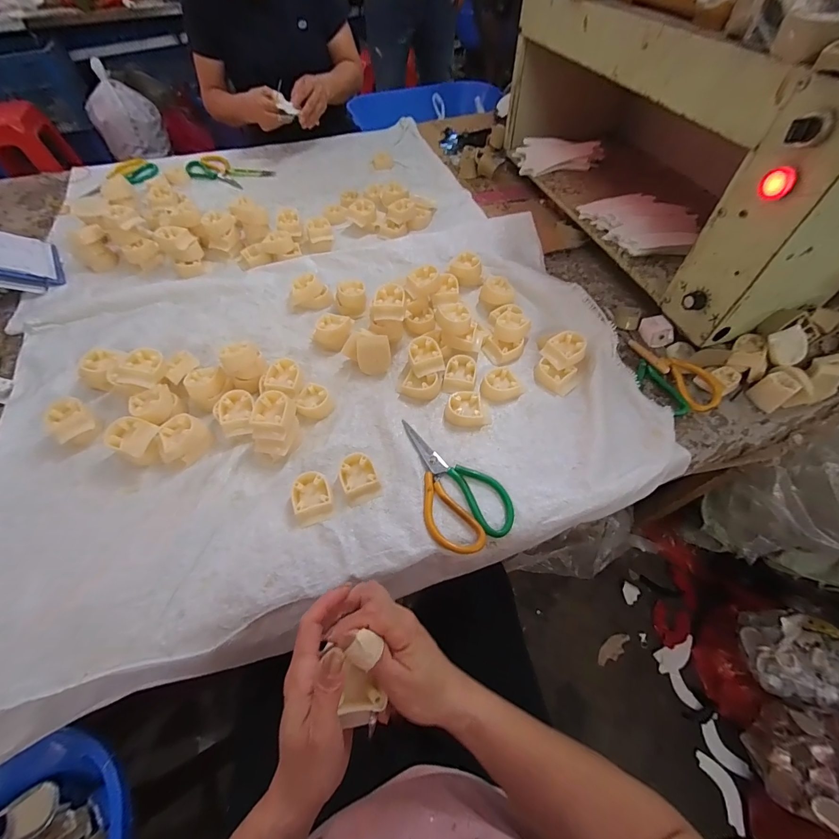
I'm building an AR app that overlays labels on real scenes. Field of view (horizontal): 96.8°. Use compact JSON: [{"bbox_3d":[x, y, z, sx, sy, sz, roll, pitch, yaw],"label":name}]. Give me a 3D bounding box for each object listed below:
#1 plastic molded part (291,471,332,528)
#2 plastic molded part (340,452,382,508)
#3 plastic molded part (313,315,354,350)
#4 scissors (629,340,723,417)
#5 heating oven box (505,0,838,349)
[{"bbox_3d":[-0.131,0.094,0.452,0.044,0.020,0.057,-16,58,-11],"label":"plastic molded part"},{"bbox_3d":[-0.075,0.072,0.465,0.044,0.021,0.054,-20,58,-14],"label":"plastic molded part"},{"bbox_3d":[-0.137,-0.139,0.599,0.056,0.036,0.052,15,57,9],"label":"plastic molded part"},{"bbox_3d":[0.353,-0.066,0.536,0.064,0.033,0.144,-22,59,-15],"label":"scissors"},{"bbox_3d":[0.407,-0.476,0.638,0.246,0.305,0.713,-13,58,-7],"label":"heating oven box"}]

